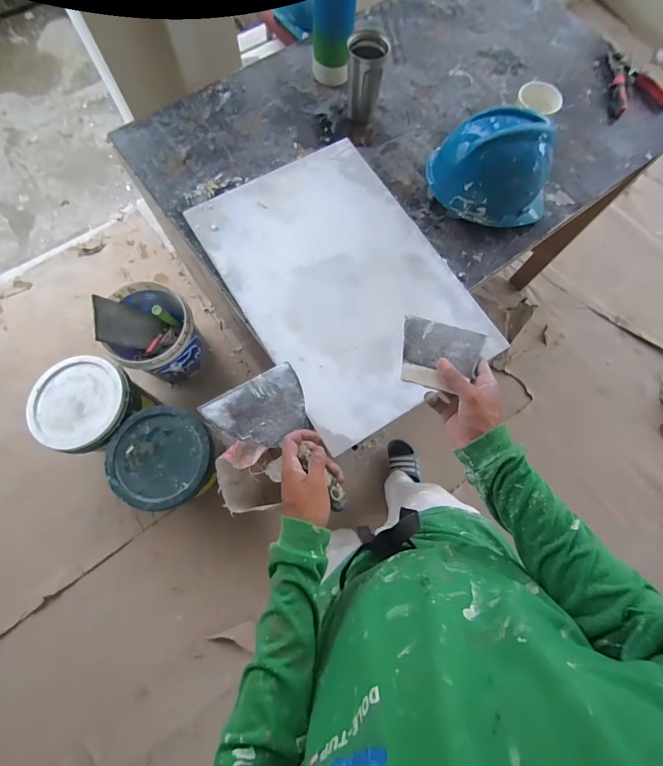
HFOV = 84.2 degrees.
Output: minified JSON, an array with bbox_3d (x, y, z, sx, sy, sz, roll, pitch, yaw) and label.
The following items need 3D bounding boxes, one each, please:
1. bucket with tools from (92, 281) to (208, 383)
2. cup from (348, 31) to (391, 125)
[{"bbox_3d":[-0.633,-0.174,1.337,0.273,0.352,0.298,1,74,-2],"label":"bucket with tools"},{"bbox_3d":[0.074,-0.666,0.809,0.073,0.150,0.073,18,74,4],"label":"cup"}]

